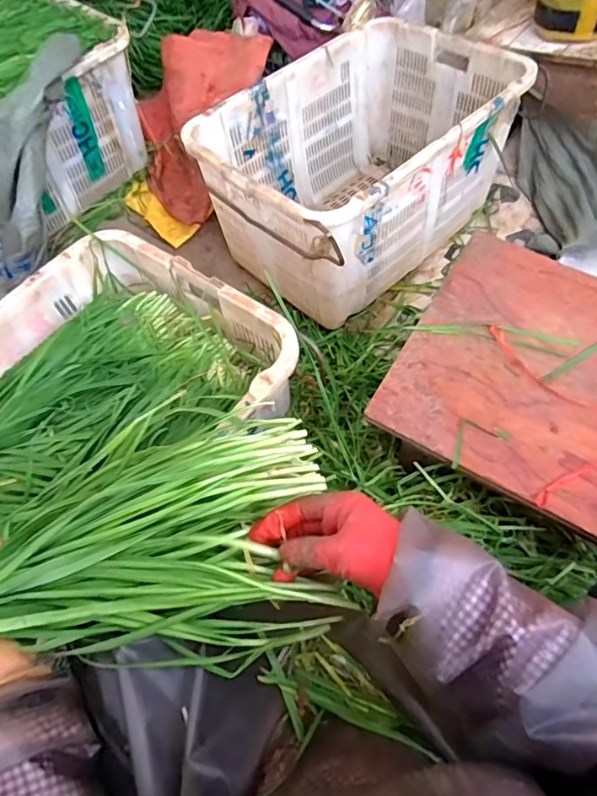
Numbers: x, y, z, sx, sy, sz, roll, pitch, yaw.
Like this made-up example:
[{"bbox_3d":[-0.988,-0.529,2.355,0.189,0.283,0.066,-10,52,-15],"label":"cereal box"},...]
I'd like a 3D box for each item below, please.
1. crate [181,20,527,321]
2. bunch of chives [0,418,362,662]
[{"bbox_3d":[0.144,-0.546,1.209,0.479,0.393,0.711,39,70,21],"label":"crate"},{"bbox_3d":[-0.196,0.150,0.408,0.456,0.101,0.169,-14,62,-2],"label":"bunch of chives"}]

